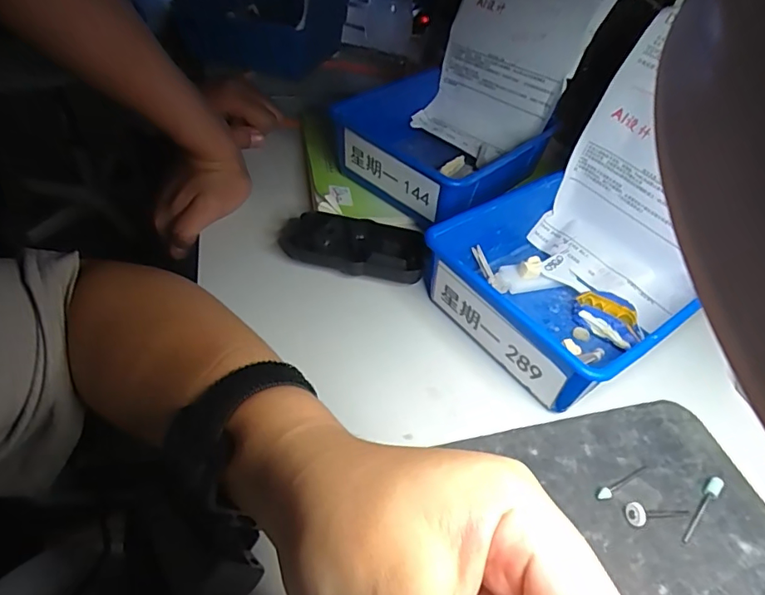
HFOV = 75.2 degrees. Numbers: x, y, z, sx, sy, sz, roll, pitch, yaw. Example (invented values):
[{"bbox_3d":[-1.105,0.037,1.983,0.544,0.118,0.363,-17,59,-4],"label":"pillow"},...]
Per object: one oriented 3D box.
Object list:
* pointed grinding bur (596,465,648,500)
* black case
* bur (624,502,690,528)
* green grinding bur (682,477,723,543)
[{"bbox_3d":[0.146,0.110,0.300,0.045,0.007,0.006,-21,53,-24],"label":"pointed grinding bur"},{"bbox_3d":[-0.024,-0.043,0.398,0.119,0.018,0.055,9,47,3],"label":"black case"},{"bbox_3d":[0.160,0.123,0.286,0.040,0.011,0.012,-5,48,-11],"label":"bur"},{"bbox_3d":[0.188,0.124,0.291,0.006,0.007,0.048,38,54,26],"label":"green grinding bur"}]

